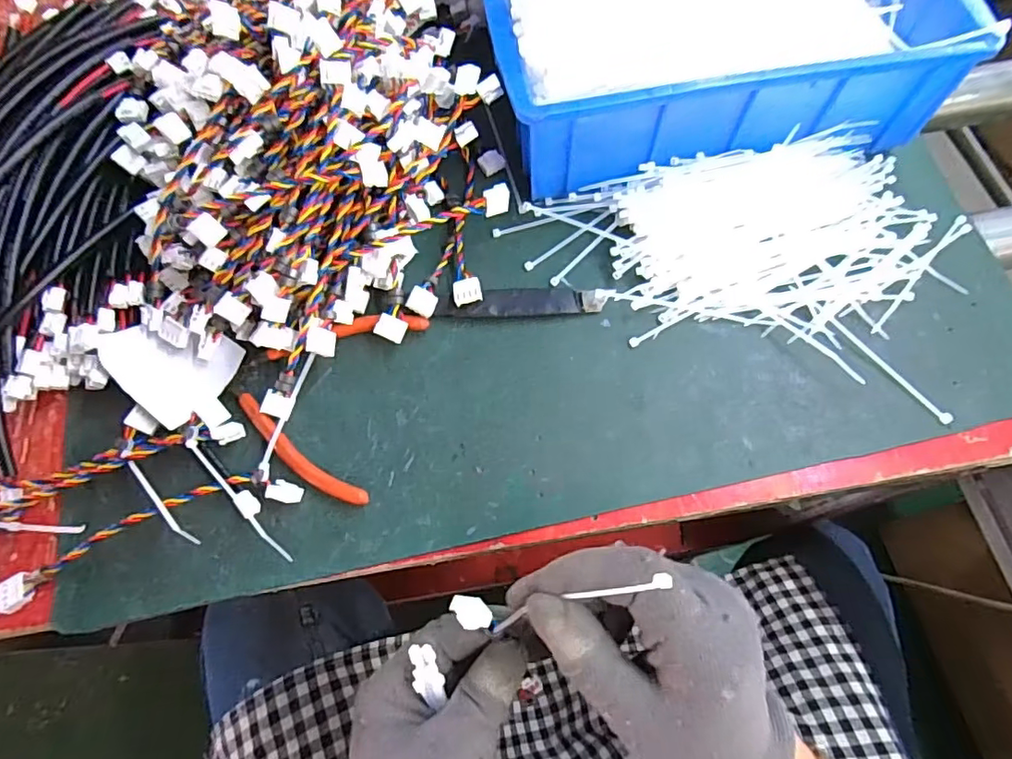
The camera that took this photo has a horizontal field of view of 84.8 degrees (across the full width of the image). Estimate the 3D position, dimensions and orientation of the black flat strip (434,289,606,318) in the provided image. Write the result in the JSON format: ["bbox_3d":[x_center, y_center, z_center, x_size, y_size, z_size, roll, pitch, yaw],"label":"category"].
[{"bbox_3d":[0.009,-0.050,0.361,0.105,0.009,0.019,-5,67,1],"label":"black flat strip"}]

